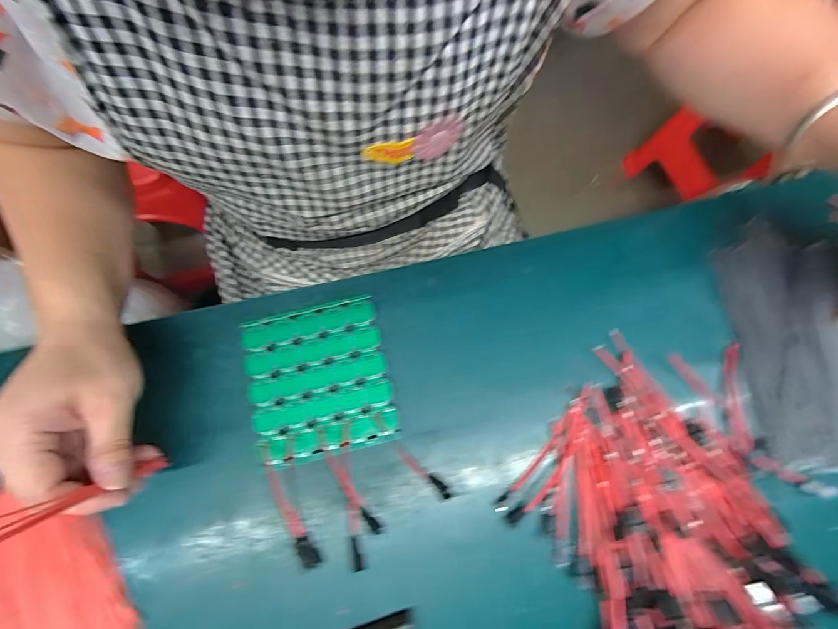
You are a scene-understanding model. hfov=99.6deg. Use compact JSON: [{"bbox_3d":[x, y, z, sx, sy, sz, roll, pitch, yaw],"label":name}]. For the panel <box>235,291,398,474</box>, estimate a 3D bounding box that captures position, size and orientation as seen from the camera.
[{"bbox_3d":[-0.081,0.052,0.285,0.108,0.005,0.119,-14,77,-4],"label":"panel"}]

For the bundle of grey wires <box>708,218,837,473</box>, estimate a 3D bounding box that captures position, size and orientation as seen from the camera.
[{"bbox_3d":[0.315,0.021,0.286,0.105,0.022,0.195,-6,75,-1],"label":"bundle of grey wires"}]

